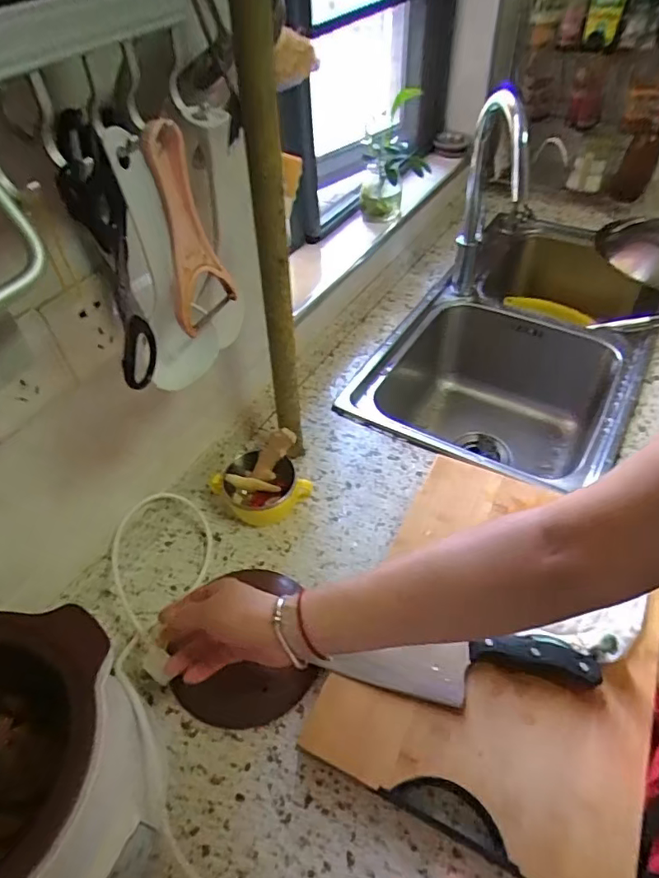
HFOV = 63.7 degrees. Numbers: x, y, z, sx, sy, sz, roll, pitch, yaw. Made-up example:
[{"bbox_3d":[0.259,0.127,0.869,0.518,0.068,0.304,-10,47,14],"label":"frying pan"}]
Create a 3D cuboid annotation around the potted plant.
[{"bbox_3d":[0.121,-0.508,0.958,0.122,0.182,0.137,5,48,7],"label":"potted plant"}]

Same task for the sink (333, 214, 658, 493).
[{"bbox_3d":[0.349,-0.135,1.026,0.414,0.239,0.706,24,53,23],"label":"sink"}]

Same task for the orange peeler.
[{"bbox_3d":[-0.101,-0.147,0.381,0.019,0.143,0.056,16,50,17],"label":"orange peeler"}]

